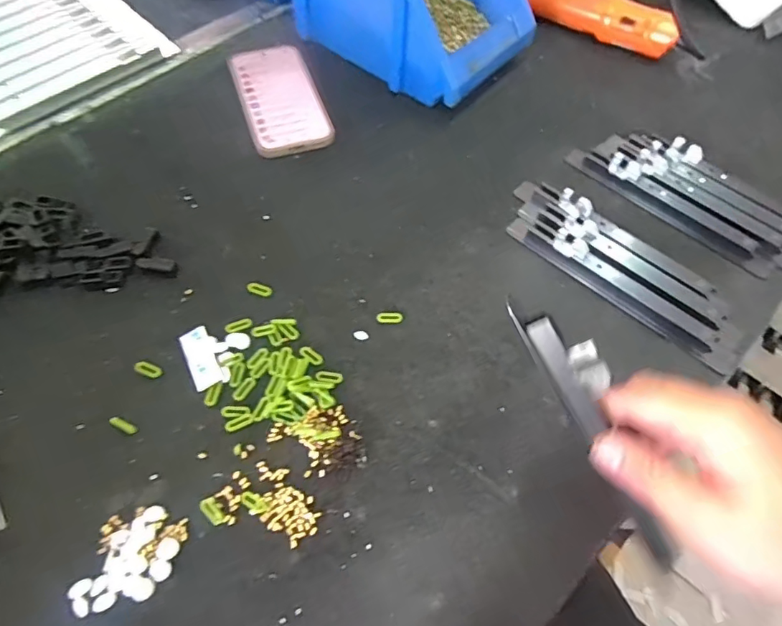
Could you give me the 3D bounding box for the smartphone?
[{"bbox_3d":[-0.118,-0.229,0.541,0.081,0.013,0.159,-18,63,-12],"label":"smartphone"}]

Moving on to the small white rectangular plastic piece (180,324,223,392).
[{"bbox_3d":[-0.146,0.034,0.388,0.021,0.004,0.051,-23,65,-15],"label":"small white rectangular plastic piece"}]

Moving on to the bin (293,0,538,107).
[{"bbox_3d":[0.010,-0.347,0.551,0.264,0.110,0.151,38,66,17],"label":"bin"}]

